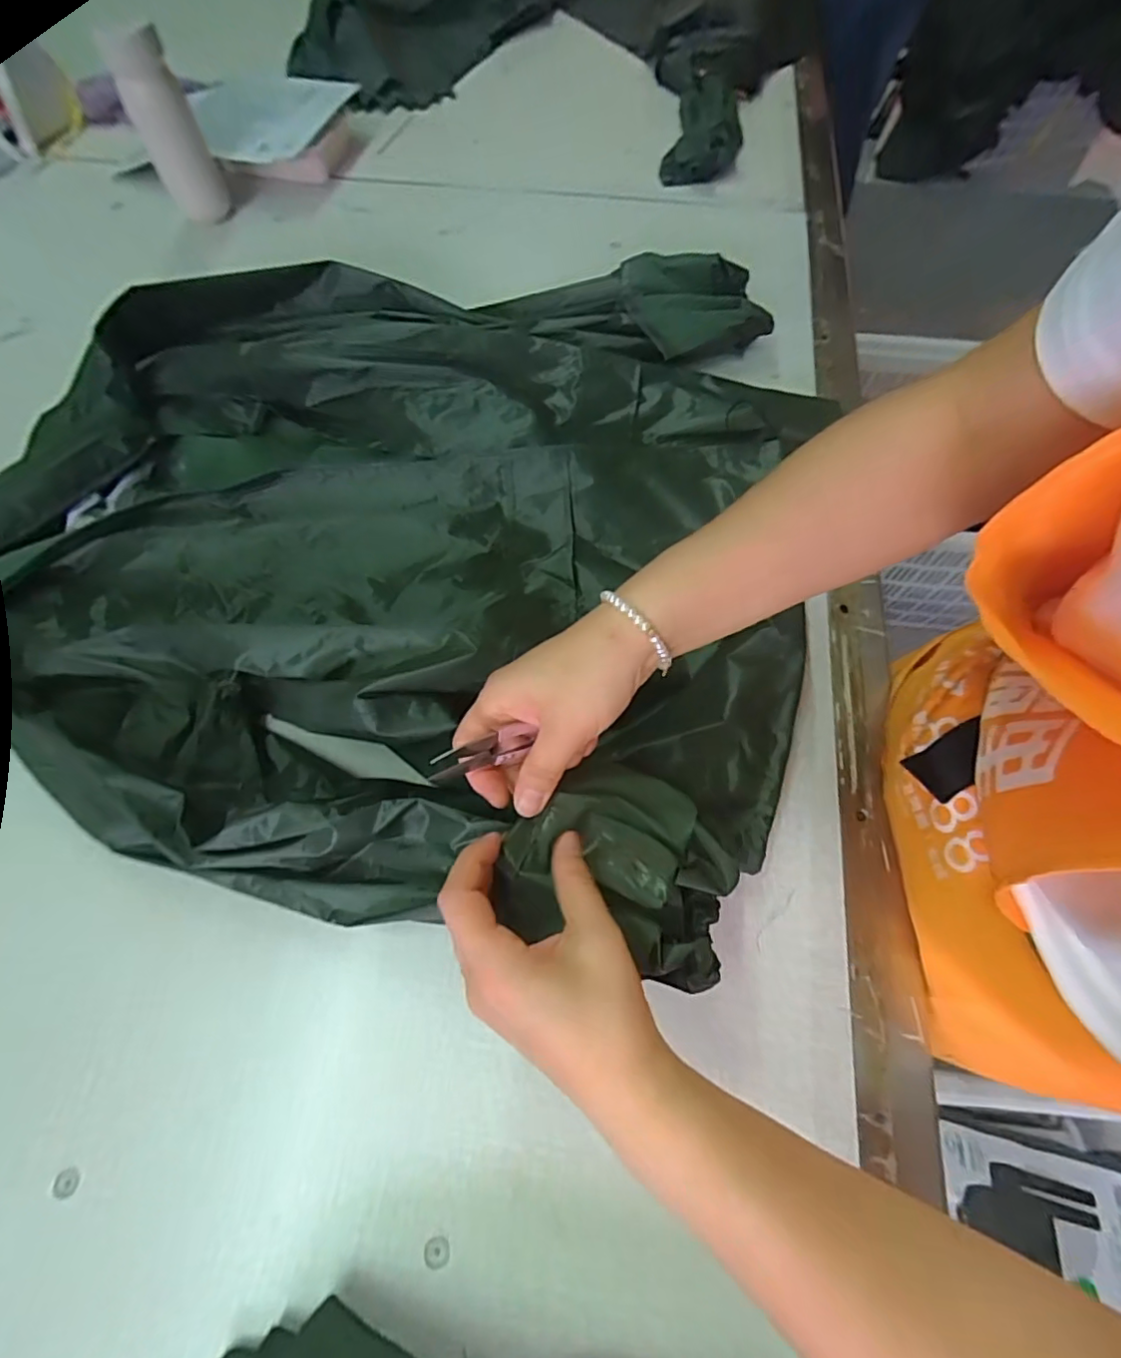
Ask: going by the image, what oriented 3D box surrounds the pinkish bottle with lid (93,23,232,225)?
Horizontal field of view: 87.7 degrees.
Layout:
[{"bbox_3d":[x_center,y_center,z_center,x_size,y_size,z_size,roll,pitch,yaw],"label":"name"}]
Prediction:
[{"bbox_3d":[-0.459,-0.649,0.699,0.073,0.157,0.061,-30,68,-12],"label":"pinkish bottle with lid"}]

